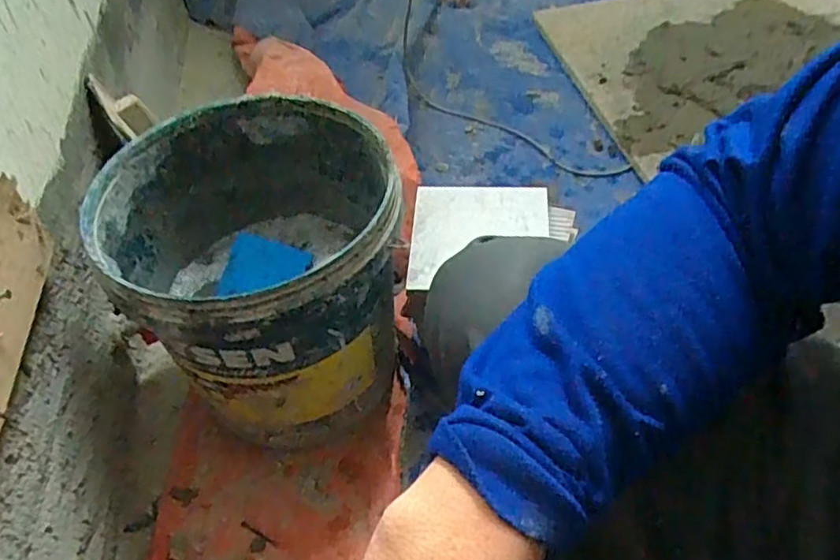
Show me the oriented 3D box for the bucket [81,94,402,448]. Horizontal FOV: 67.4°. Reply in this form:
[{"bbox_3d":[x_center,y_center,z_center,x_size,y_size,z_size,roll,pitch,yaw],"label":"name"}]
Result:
[{"bbox_3d":[-0.170,-0.007,0.721,0.292,0.262,0.300,-2,49,2],"label":"bucket"}]

